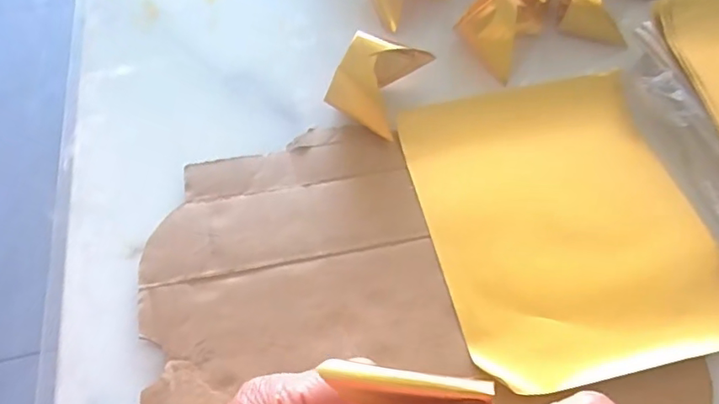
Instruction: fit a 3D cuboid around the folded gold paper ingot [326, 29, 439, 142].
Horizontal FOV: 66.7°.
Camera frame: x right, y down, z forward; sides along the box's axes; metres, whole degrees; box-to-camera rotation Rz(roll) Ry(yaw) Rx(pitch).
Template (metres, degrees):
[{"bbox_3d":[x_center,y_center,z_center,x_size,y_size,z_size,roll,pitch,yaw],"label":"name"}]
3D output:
[{"bbox_3d":[0.016,-0.095,0.407,0.063,0.049,0.085,19,59,12],"label":"folded gold paper ingot"}]

